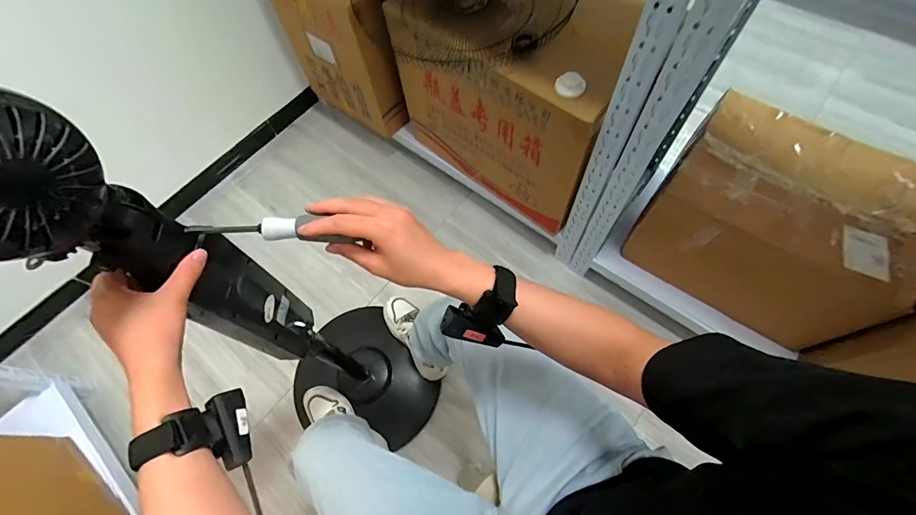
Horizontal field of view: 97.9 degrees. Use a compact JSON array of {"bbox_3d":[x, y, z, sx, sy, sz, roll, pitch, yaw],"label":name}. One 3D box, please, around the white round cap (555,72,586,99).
[{"bbox_3d":[0.223,-0.343,0.794,0.008,0.046,0.070,-27,27,-34],"label":"white round cap"}]

